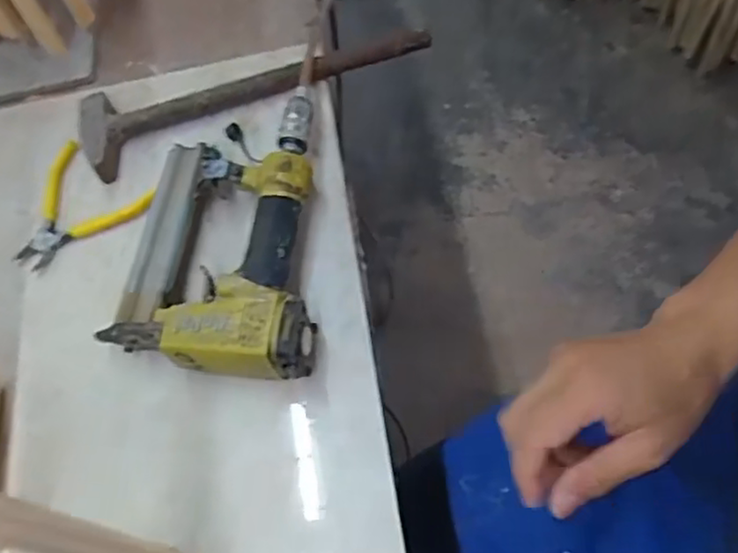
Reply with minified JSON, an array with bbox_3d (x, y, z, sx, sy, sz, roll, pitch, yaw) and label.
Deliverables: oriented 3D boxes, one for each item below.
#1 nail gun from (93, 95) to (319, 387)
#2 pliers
[{"bbox_3d":[-0.115,-0.033,0.511,0.147,0.050,0.246,-5,60,4],"label":"nail gun"},{"bbox_3d":[-0.241,-0.049,0.553,0.089,0.023,0.104,29,65,16],"label":"pliers"}]

